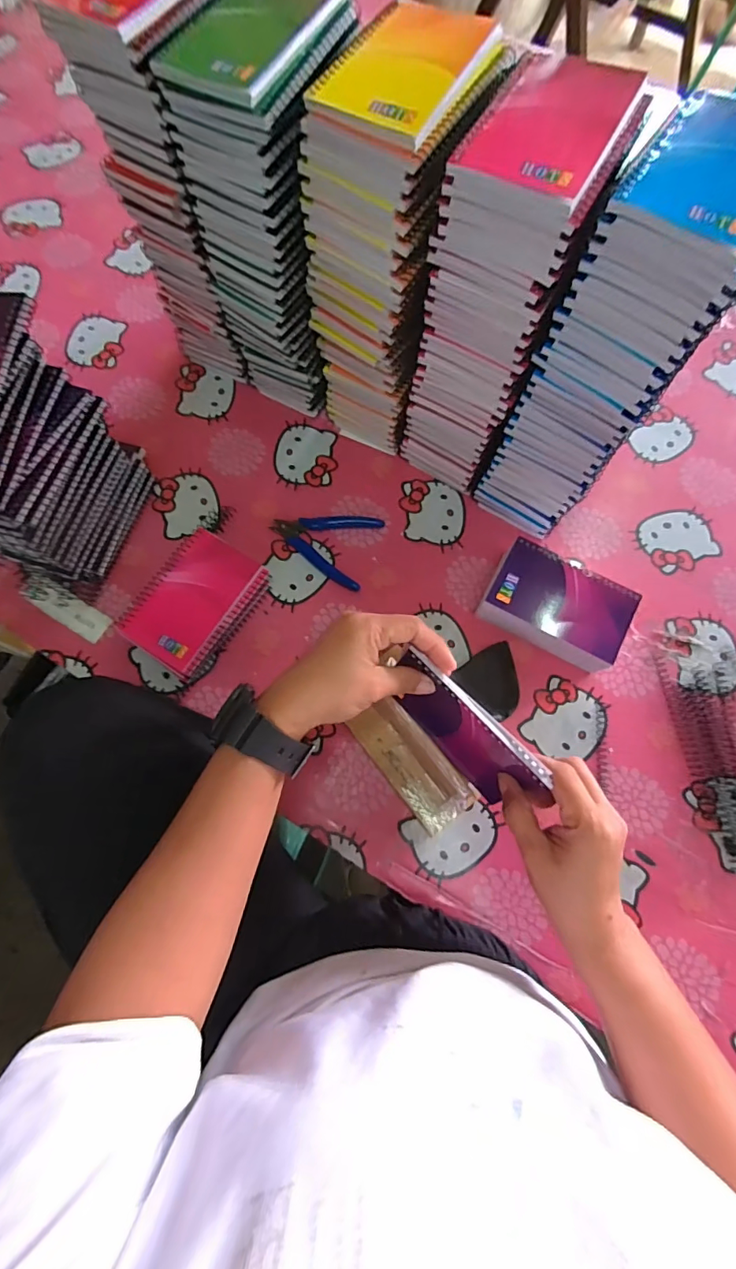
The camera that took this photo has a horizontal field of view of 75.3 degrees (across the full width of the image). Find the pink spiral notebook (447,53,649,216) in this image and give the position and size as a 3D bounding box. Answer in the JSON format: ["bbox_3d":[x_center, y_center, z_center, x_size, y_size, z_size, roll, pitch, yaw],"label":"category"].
[{"bbox_3d":[0.113,-0.321,0.299,0.083,0.009,0.130,28,75,8],"label":"pink spiral notebook"}]

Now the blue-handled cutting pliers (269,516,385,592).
[{"bbox_3d":[-0.048,-0.104,0.518,0.109,0.006,0.086,20,74,6],"label":"blue-handled cutting pliers"}]

